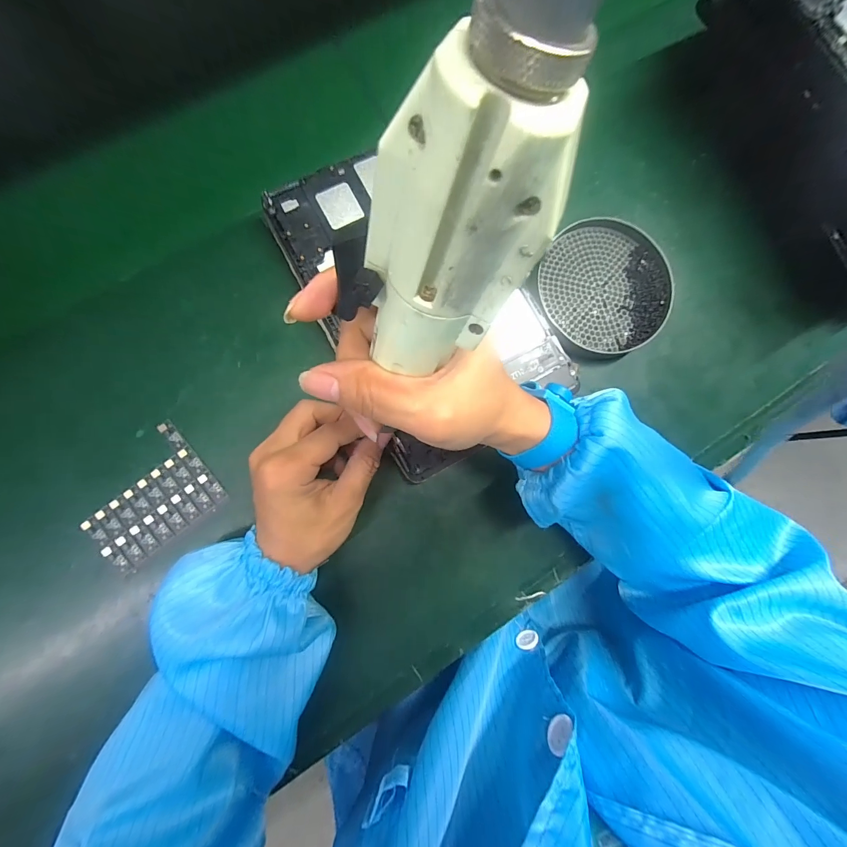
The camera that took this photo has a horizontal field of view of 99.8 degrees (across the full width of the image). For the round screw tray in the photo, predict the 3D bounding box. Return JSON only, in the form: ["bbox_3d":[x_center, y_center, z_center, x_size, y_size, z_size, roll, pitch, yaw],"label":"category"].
[{"bbox_3d":[0.150,-0.112,0.301,0.110,0.025,0.117,0,85,-4],"label":"round screw tray"}]

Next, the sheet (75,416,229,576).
[{"bbox_3d":[-0.208,0.057,0.268,0.092,0.004,0.071,-39,89,-7],"label":"sheet"}]

